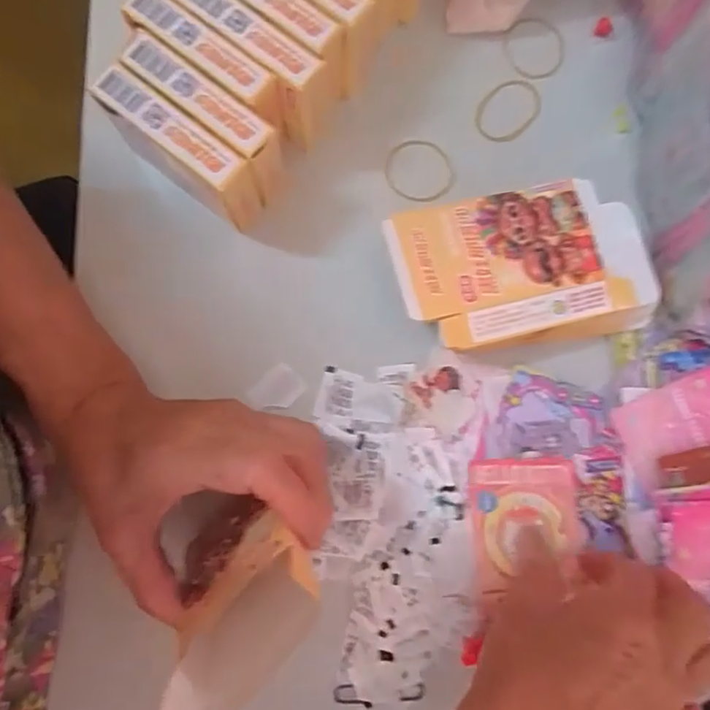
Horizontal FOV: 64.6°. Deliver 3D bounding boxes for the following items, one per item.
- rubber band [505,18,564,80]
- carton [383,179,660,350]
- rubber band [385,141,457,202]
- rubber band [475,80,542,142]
[{"bbox_3d":[0.120,-0.204,0.374,0.041,0.006,0.042,1,81,-4],"label":"rubber band"},{"bbox_3d":[0.097,-0.050,0.329,0.145,0.034,0.086,-12,82,-6],"label":"carton"},{"bbox_3d":[0.042,-0.117,0.357,0.045,0.004,0.040,6,81,-3],"label":"rubber band"},{"bbox_3d":[0.102,-0.161,0.370,0.035,0.004,0.052,44,81,4],"label":"rubber band"}]

